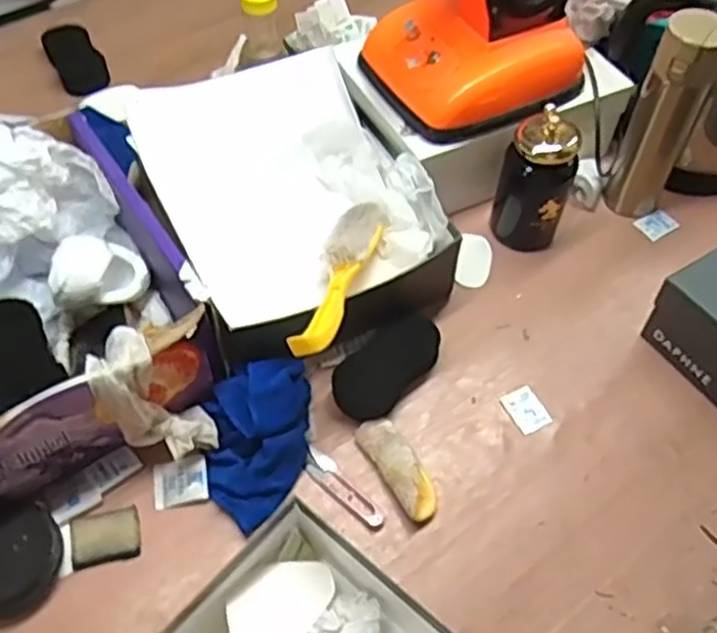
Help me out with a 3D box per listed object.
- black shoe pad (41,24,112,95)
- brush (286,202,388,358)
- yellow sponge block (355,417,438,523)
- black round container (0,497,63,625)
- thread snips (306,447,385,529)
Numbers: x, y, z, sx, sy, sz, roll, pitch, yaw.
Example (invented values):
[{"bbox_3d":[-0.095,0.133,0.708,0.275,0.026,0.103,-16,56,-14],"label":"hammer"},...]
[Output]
[{"bbox_3d":[-0.397,-0.363,1.058,0.064,0.009,0.119,-30,75,-9],"label":"black shoe pad"},{"bbox_3d":[-0.021,-0.043,0.713,0.046,0.054,0.220,15,55,9],"label":"brush"},{"bbox_3d":[0.039,0.139,0.704,0.041,0.021,0.107,-25,59,-18],"label":"yellow sponge block"},{"bbox_3d":[-0.300,0.202,0.632,0.090,0.039,0.099,11,55,6],"label":"black round container"},{"bbox_3d":[-0.015,0.159,0.699,0.024,0.004,0.097,-37,63,-25],"label":"thread snips"}]

